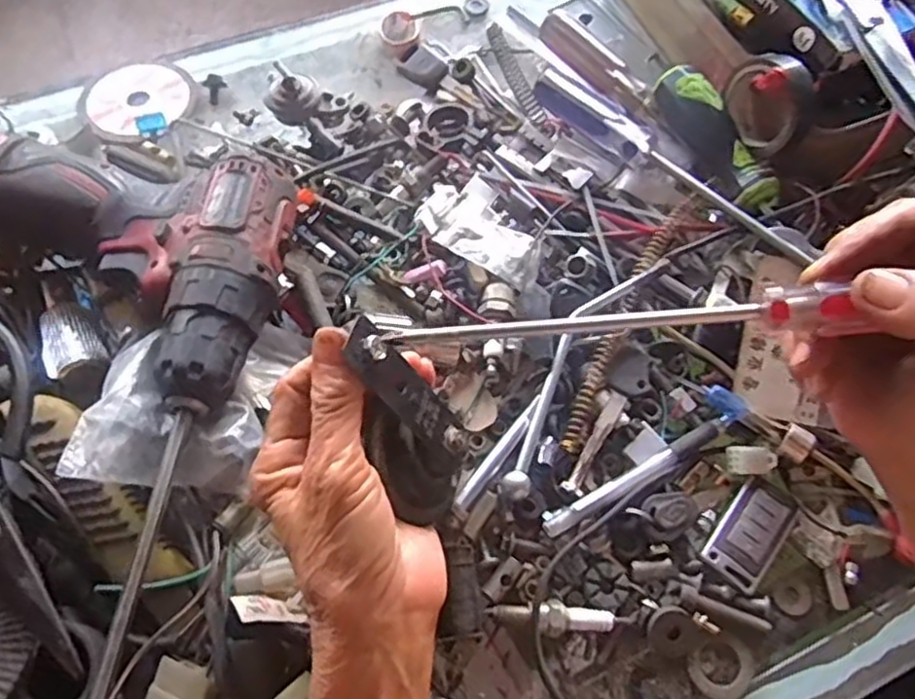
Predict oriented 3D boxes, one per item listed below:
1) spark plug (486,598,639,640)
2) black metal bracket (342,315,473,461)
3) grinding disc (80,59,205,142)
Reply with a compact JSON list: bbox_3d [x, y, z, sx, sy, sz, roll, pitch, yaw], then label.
[{"bbox_3d":[0.052,0.133,0.343,0.072,0.013,0.016,0,66,-3],"label":"spark plug"},{"bbox_3d":[-0.018,0.020,0.295,0.007,0.079,0.025,-15,40,34],"label":"black metal bracket"},{"bbox_3d":[-0.215,-0.170,0.467,0.074,0.005,0.074,2,62,-3],"label":"grinding disc"}]

